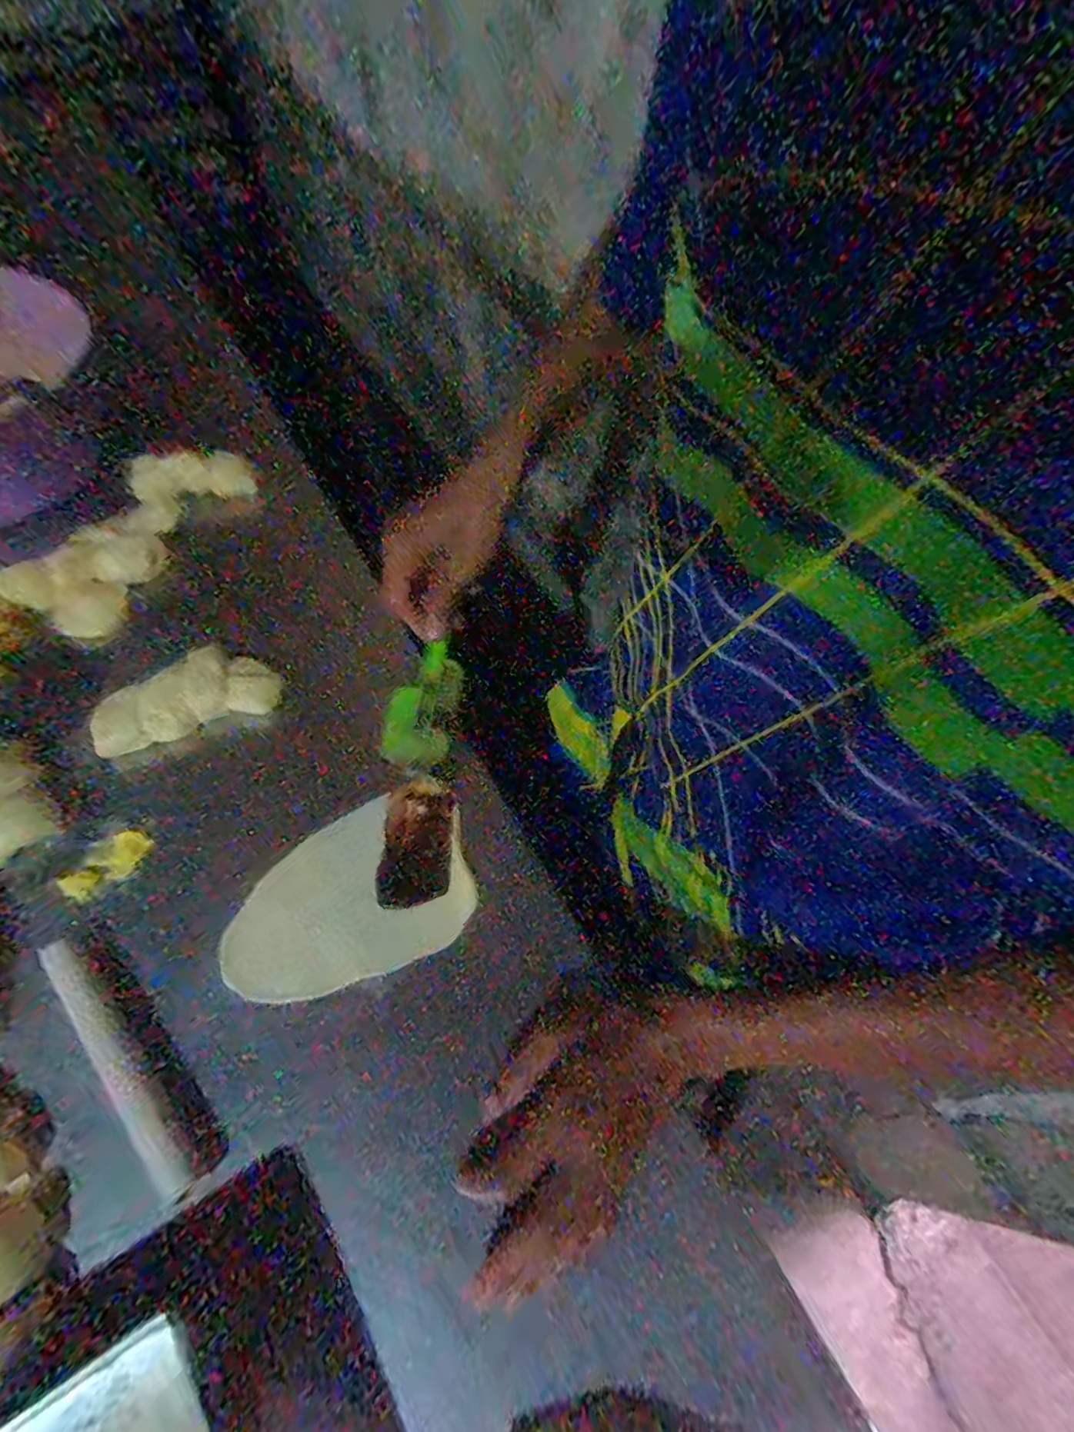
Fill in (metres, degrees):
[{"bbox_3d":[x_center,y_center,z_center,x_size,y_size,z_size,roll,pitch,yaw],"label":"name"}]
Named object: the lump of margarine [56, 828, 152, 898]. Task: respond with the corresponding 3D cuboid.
[{"bbox_3d":[-0.302,0.102,0.421,0.031,0.009,0.055,35,64,18],"label":"lump of margarine"}]

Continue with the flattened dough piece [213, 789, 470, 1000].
[{"bbox_3d":[-0.130,0.129,0.423,0.169,0.008,0.116,-29,64,-18],"label":"flattened dough piece"}]

